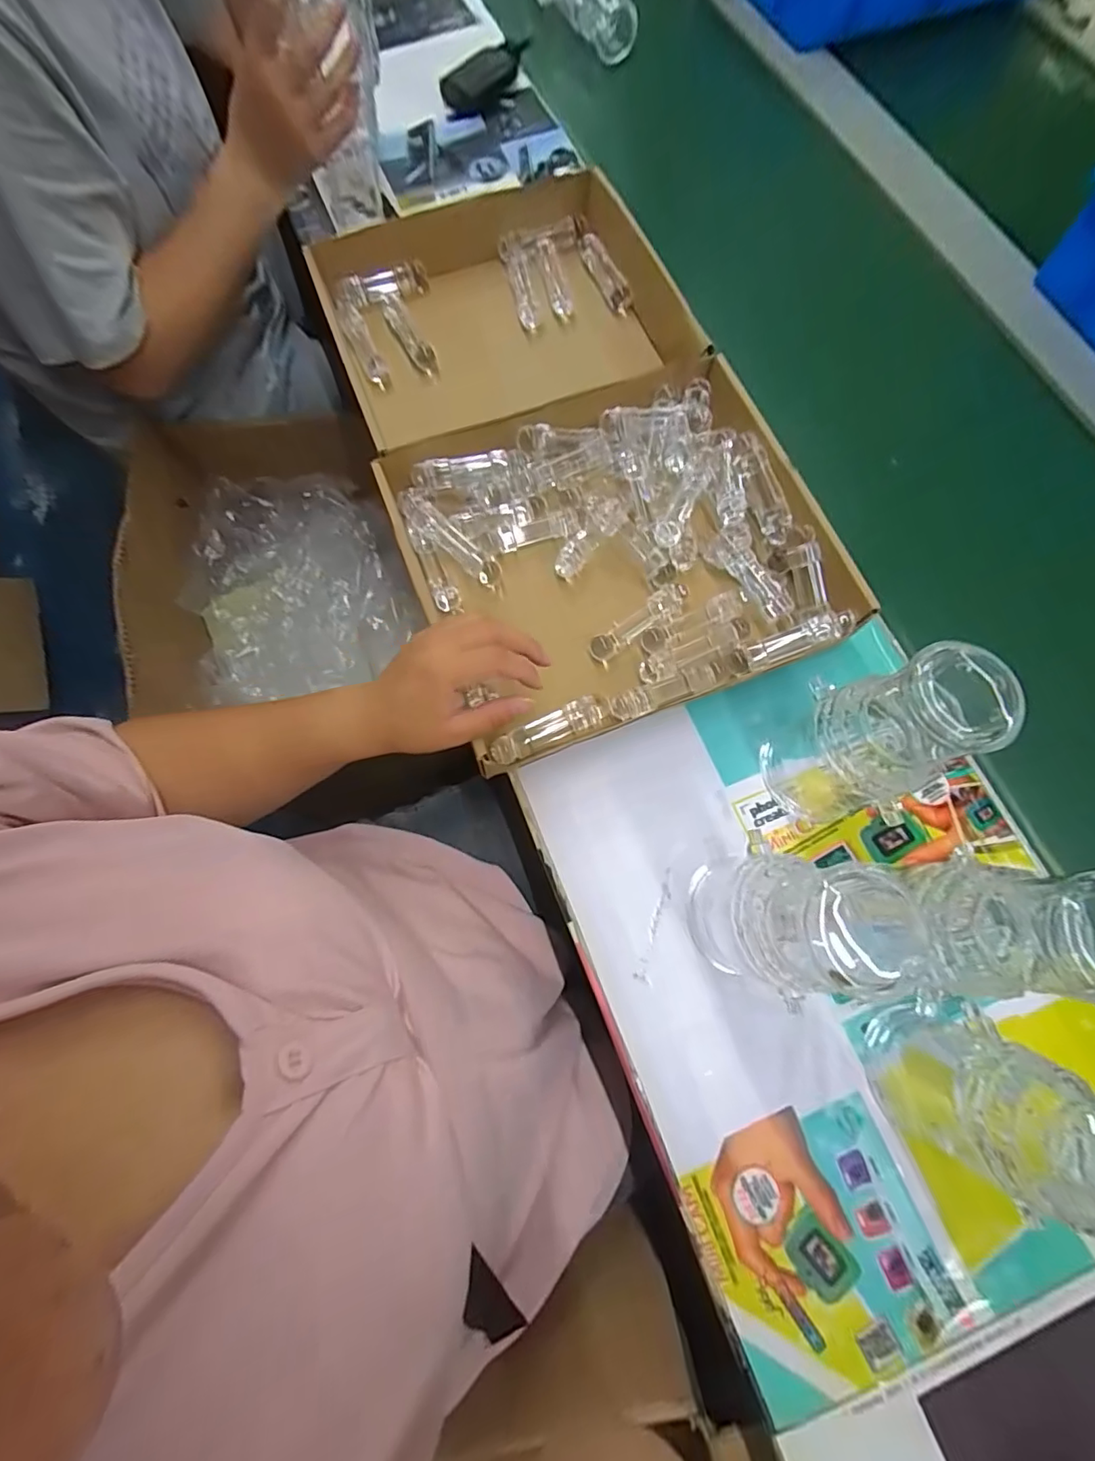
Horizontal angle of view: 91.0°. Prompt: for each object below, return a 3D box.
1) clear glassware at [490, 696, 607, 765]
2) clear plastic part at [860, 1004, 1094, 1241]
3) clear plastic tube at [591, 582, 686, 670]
[{"bbox_3d":[0.000,0.001,0.416,0.090,0.024,0.022,-24,75,-6],"label":"clear glassware"},{"bbox_3d":[0.239,0.198,0.275,0.061,0.181,0.068,-37,77,-9],"label":"clear plastic part"},{"bbox_3d":[0.076,-0.087,0.441,0.092,0.017,0.025,-38,77,-10],"label":"clear plastic tube"}]

